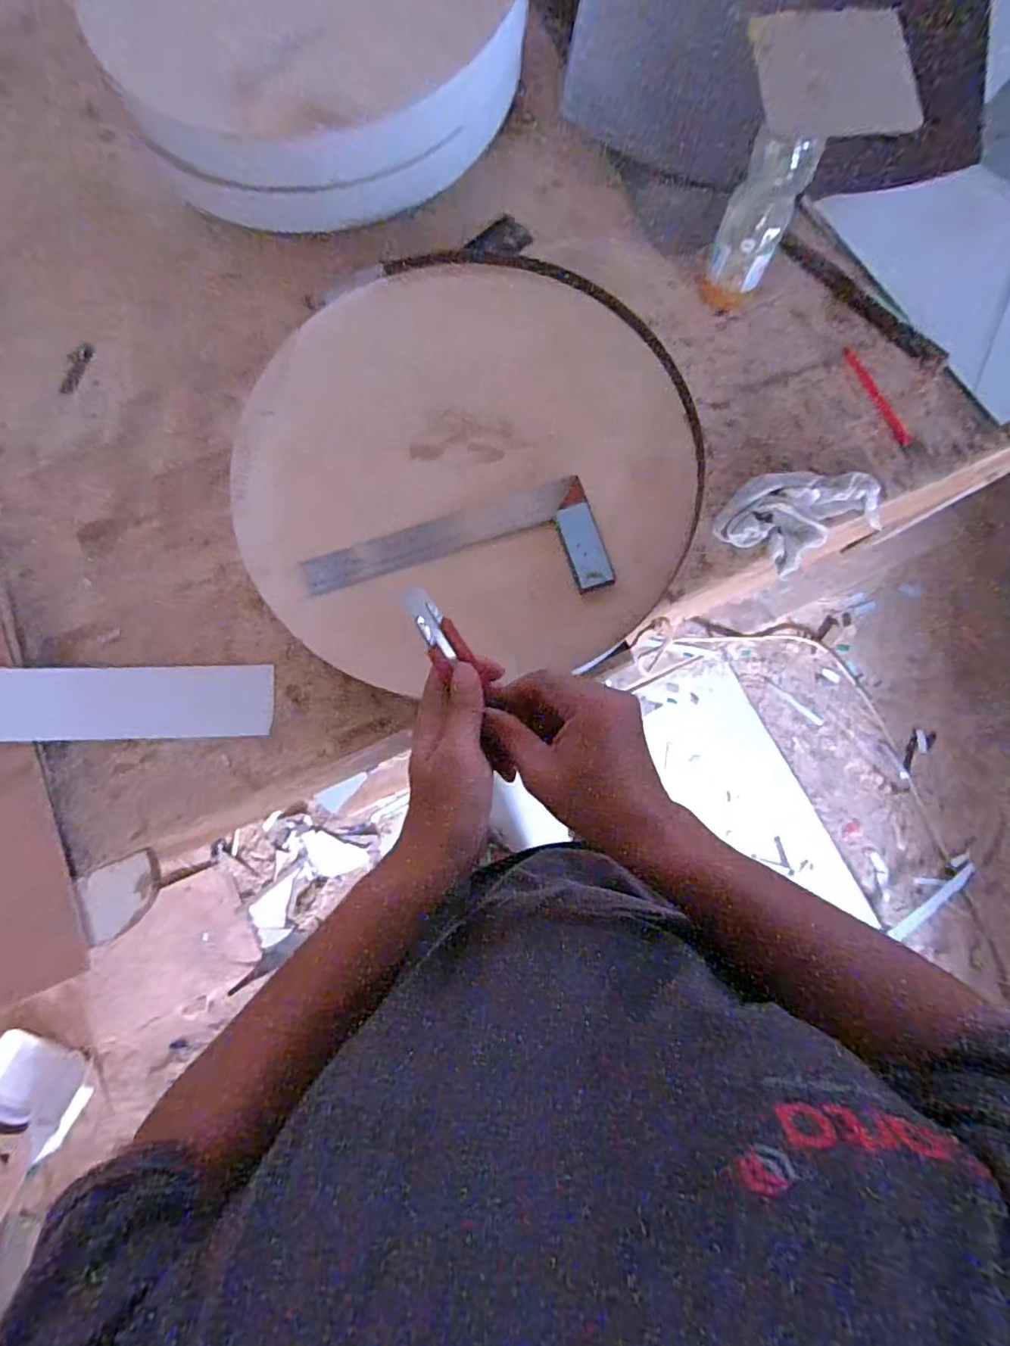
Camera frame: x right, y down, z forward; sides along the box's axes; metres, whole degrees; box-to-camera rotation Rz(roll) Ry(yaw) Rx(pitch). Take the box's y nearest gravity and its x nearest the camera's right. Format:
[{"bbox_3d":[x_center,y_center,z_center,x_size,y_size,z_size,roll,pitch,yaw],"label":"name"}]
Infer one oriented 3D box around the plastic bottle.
[{"bbox_3d":[0.263,-0.470,0.616,0.066,0.159,0.060,25,83,3],"label":"plastic bottle"}]

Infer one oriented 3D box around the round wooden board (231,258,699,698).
[{"bbox_3d":[-0.040,-0.224,0.625,0.459,0.039,0.445,-6,86,-2],"label":"round wooden board"}]

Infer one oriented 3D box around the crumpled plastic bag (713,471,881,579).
[{"bbox_3d":[0.337,-0.184,0.669,0.180,0.033,0.109,-30,83,-4],"label":"crumpled plastic bag"}]

